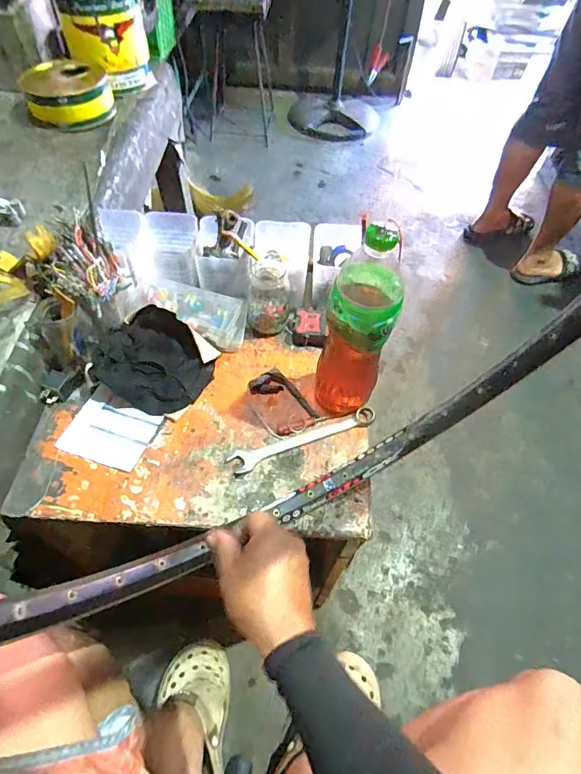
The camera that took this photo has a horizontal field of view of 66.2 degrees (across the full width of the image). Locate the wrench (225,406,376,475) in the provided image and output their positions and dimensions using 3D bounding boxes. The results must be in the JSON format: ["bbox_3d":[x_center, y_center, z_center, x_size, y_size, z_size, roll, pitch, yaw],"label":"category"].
[{"bbox_3d":[0.018,0.066,0.588,0.203,0.015,0.030,-18,59,-17],"label":"wrench"}]

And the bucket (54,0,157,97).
[{"bbox_3d":[-0.391,-0.766,0.911,0.173,0.243,0.212,-13,57,-14],"label":"bucket"}]

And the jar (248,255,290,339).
[{"bbox_3d":[-0.031,-0.133,0.663,0.061,0.100,0.064,2,55,-3],"label":"jar"}]

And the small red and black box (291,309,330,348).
[{"bbox_3d":[0.031,-0.090,0.684,0.055,0.029,0.051,12,55,3],"label":"small red and black box"}]

